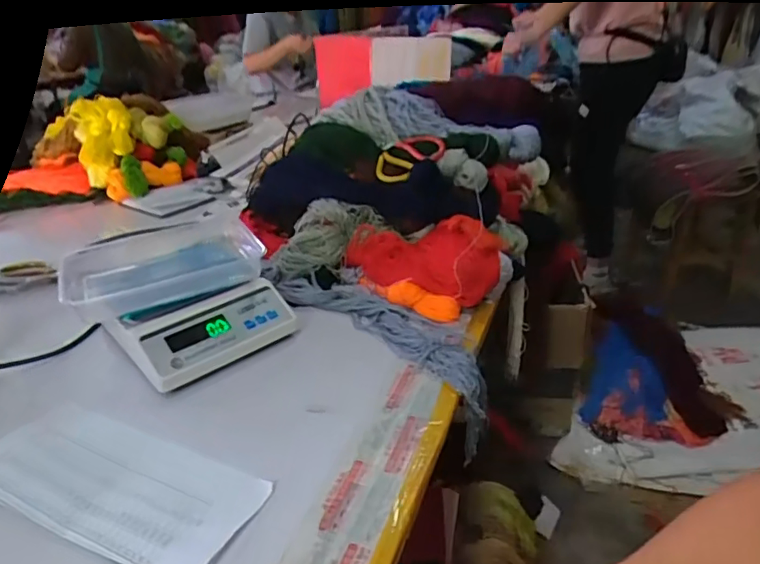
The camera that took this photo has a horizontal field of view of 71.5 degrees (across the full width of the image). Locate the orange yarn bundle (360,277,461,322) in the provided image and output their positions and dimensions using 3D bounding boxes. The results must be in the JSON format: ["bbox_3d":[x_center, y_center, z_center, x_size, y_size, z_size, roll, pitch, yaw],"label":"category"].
[{"bbox_3d":[0.031,0.016,0.755,0.173,0.034,0.039,16,34,30],"label":"orange yarn bundle"}]

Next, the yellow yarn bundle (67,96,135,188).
[{"bbox_3d":[-0.678,-0.353,1.307,0.126,0.169,0.222,-17,32,-23],"label":"yellow yarn bundle"}]

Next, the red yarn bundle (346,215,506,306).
[{"bbox_3d":[0.061,-0.039,0.780,0.229,0.101,0.109,11,31,26],"label":"red yarn bundle"}]

